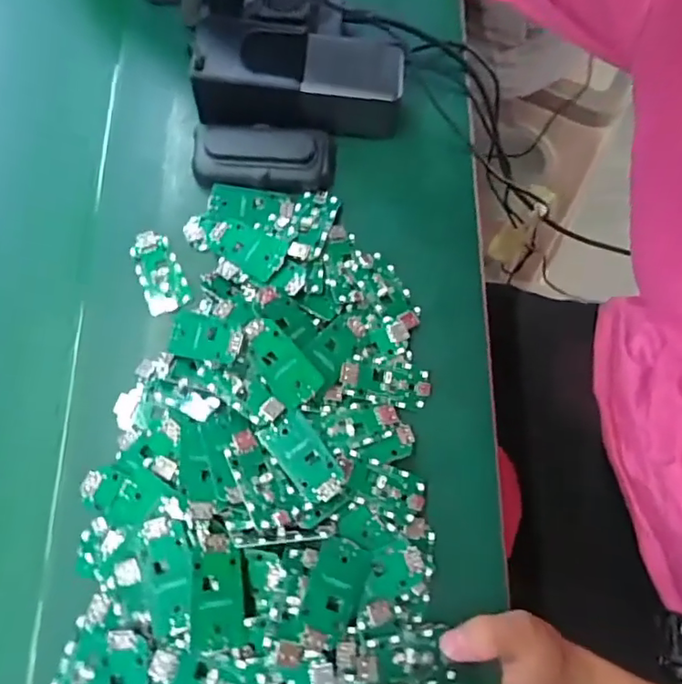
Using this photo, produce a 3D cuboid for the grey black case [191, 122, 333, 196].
[{"bbox_3d":[-0.060,-0.147,0.441,0.106,0.023,0.052,6,73,4],"label":"grey black case"}]

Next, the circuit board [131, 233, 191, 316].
[{"bbox_3d":[-0.136,-0.053,0.420,0.032,0.007,0.066,-21,73,-5],"label":"circuit board"}]

